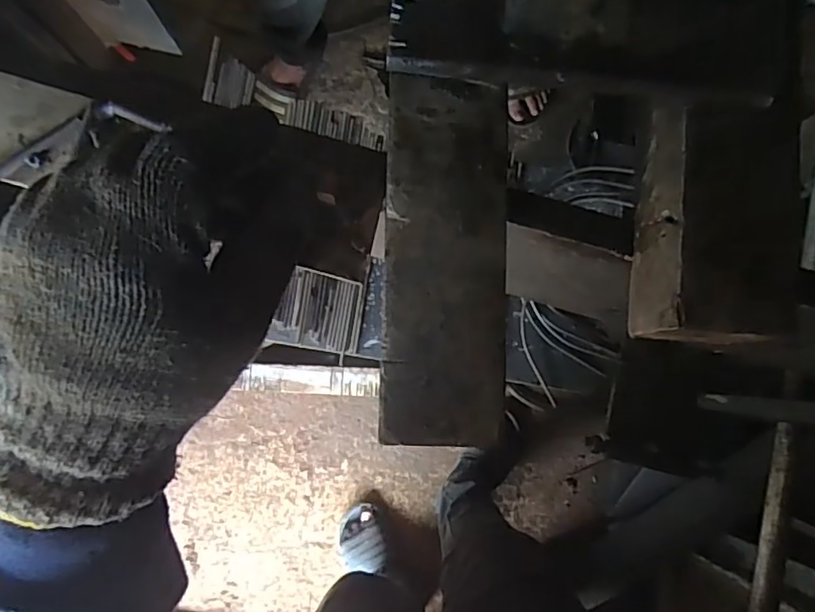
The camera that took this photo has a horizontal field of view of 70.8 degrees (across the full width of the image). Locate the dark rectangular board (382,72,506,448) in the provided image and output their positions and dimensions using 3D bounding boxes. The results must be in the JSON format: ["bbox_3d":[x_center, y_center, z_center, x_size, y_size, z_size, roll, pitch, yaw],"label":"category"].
[{"bbox_3d":[0.016,-0.020,0.228,0.048,0.006,0.144,1,83,0],"label":"dark rectangular board"}]

